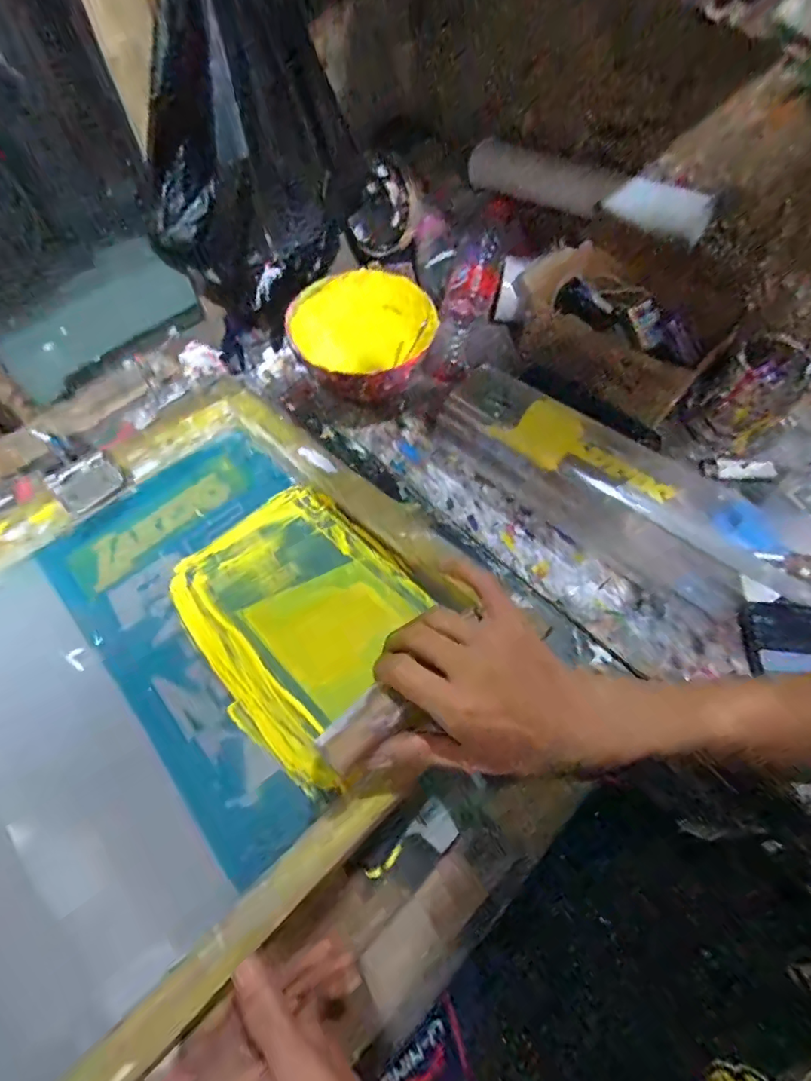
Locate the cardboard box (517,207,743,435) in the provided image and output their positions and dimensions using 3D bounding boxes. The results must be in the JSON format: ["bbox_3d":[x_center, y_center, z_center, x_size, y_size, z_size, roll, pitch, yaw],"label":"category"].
[{"bbox_3d":[0.246,-0.254,0.586,0.130,0.095,0.233,-42,69,-19],"label":"cardboard box"}]

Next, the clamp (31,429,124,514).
[{"bbox_3d":[-0.346,-0.083,0.510,0.062,0.031,0.115,-42,69,-19],"label":"clamp"}]

